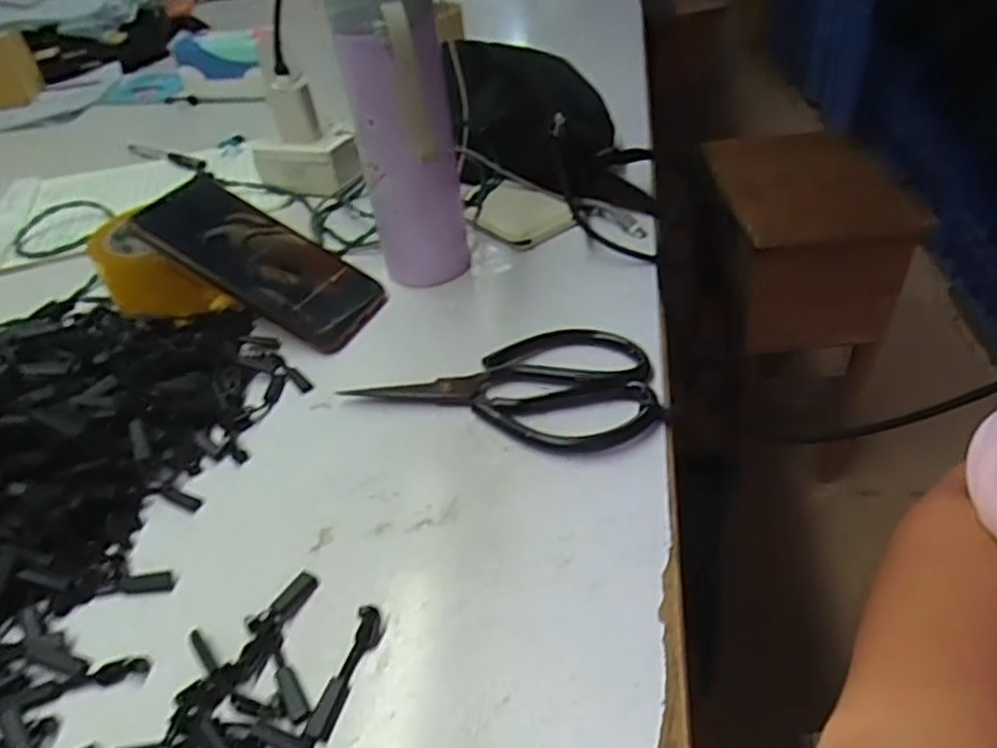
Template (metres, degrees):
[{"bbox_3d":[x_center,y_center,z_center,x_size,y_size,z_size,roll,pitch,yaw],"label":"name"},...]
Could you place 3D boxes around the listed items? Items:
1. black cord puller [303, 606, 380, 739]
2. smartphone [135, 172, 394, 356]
[{"bbox_3d":[-0.062,0.122,0.282,0.011,0.006,0.056,8,42,16],"label":"black cord puller"},{"bbox_3d":[-0.161,-0.079,0.467,0.162,0.015,0.071,33,48,1],"label":"smartphone"}]

